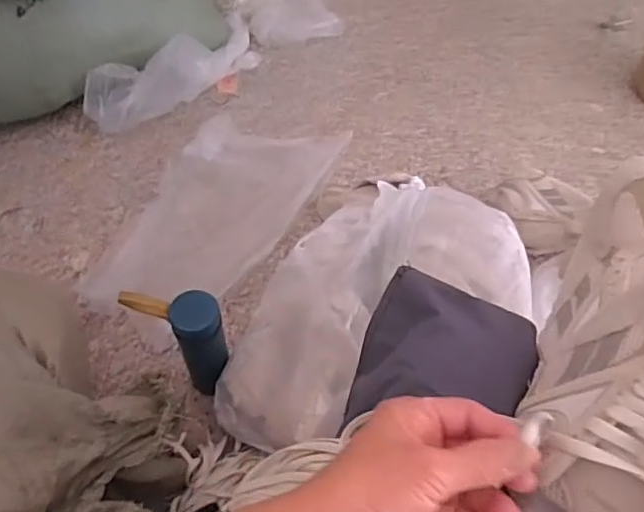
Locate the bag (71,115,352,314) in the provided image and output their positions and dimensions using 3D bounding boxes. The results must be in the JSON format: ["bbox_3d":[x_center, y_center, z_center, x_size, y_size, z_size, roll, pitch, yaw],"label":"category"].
[{"bbox_3d":[-0.180,-0.099,1.069,0.261,0.052,0.541,23,59,13],"label":"bag"}]

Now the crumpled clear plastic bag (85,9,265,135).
[{"bbox_3d":[-0.298,-0.395,1.193,0.109,0.163,0.402,37,63,20],"label":"crumpled clear plastic bag"}]

